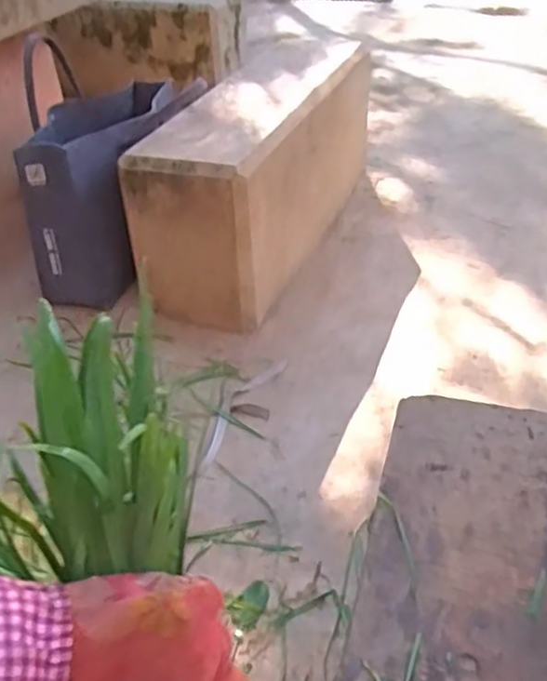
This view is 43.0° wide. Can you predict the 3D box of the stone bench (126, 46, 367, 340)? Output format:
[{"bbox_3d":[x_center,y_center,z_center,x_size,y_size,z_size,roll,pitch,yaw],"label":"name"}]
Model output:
[{"bbox_3d":[-0.013,-0.362,1.480,0.229,0.339,0.695,14,41,21],"label":"stone bench"}]

